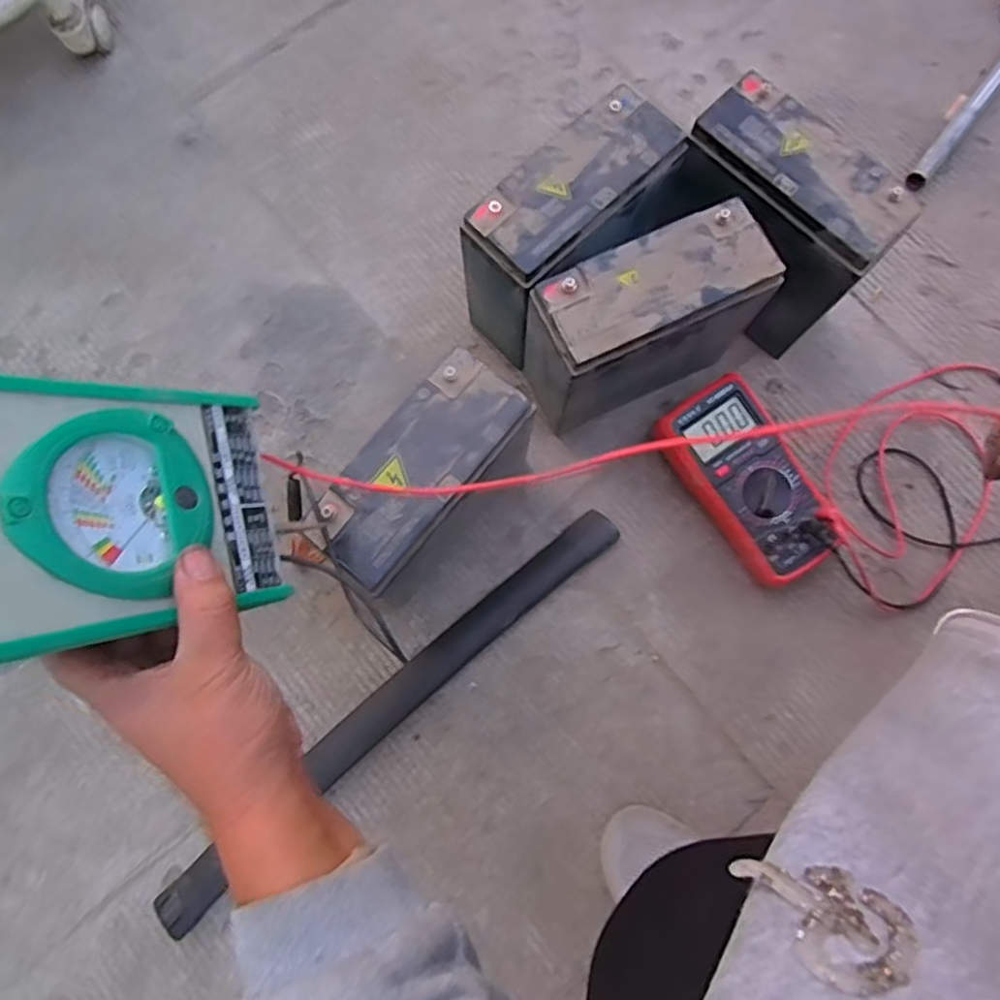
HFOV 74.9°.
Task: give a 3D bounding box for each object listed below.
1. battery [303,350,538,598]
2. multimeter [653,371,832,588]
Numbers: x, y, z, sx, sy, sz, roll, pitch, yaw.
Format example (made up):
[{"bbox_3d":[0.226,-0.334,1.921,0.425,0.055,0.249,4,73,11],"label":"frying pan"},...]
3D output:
[{"bbox_3d":[-0.054,-0.009,0.528,0.081,0.171,0.175,40,81,7],"label":"battery"},{"bbox_3d":[0.224,-0.018,0.589,0.094,0.052,0.181,-36,82,-7],"label":"multimeter"}]

